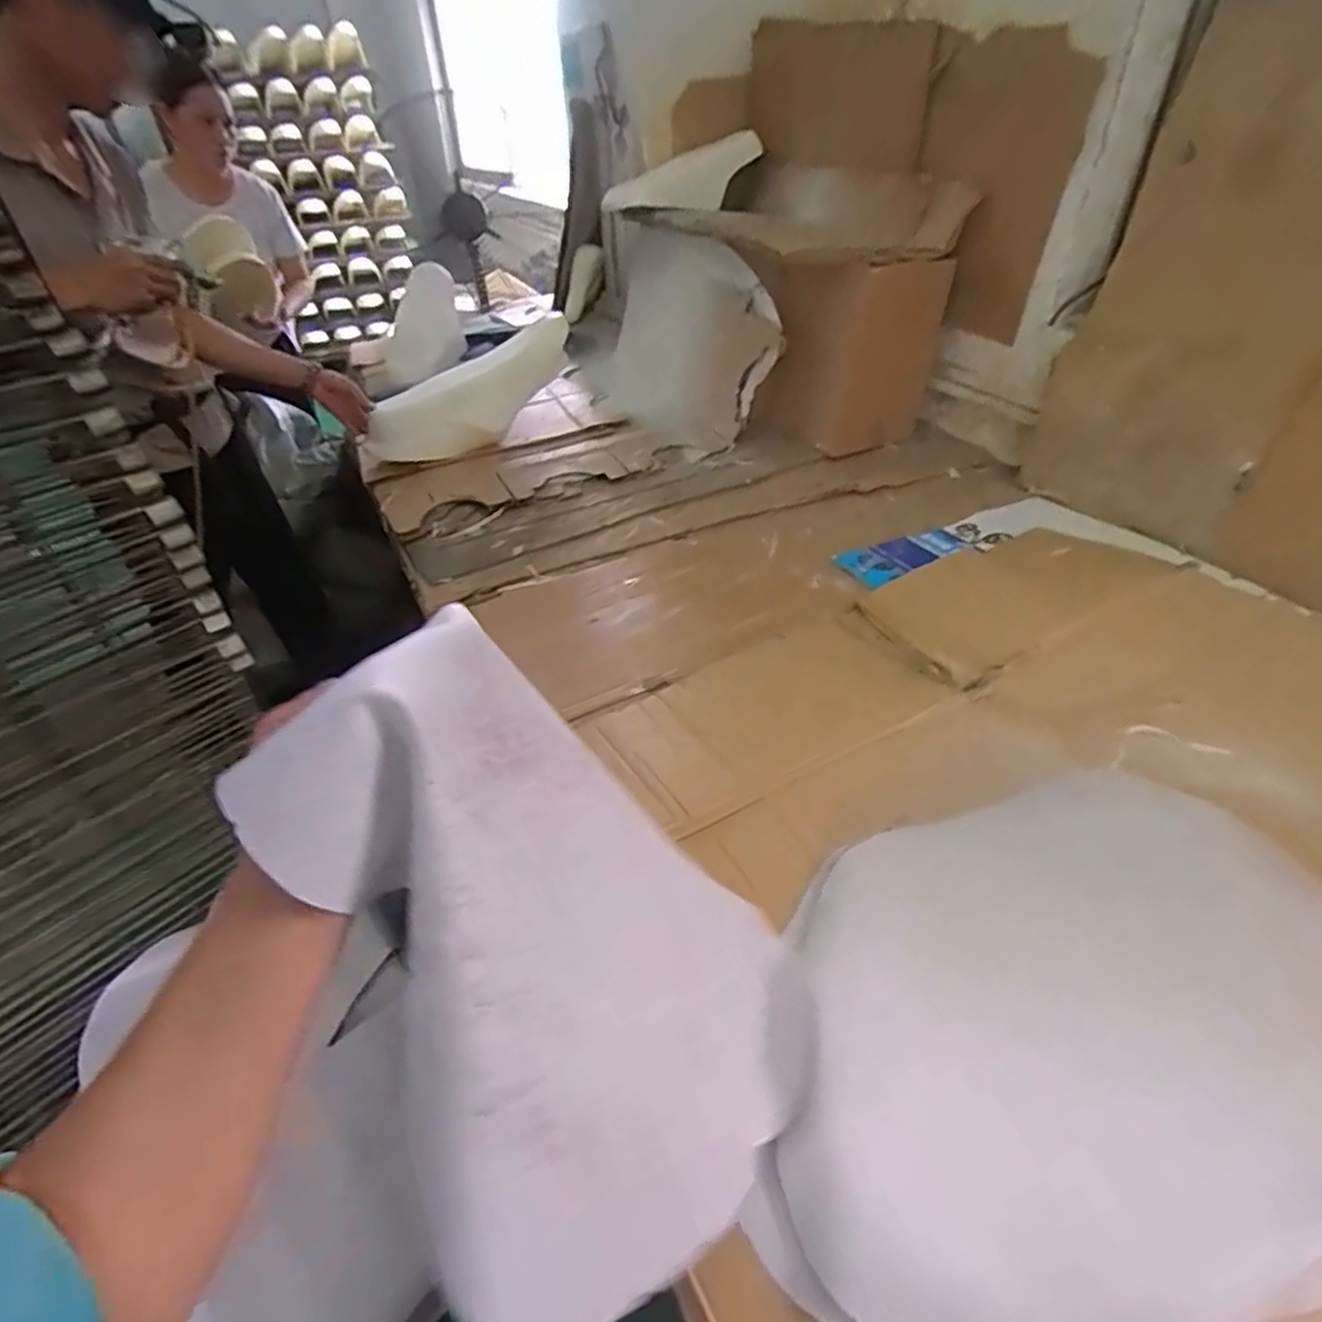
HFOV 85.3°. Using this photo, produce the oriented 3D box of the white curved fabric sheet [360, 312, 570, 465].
[{"bbox_3d":[-0.406,-0.587,1.598,0.517,0.132,0.160,-38,47,-11],"label":"white curved fabric sheet"}]

